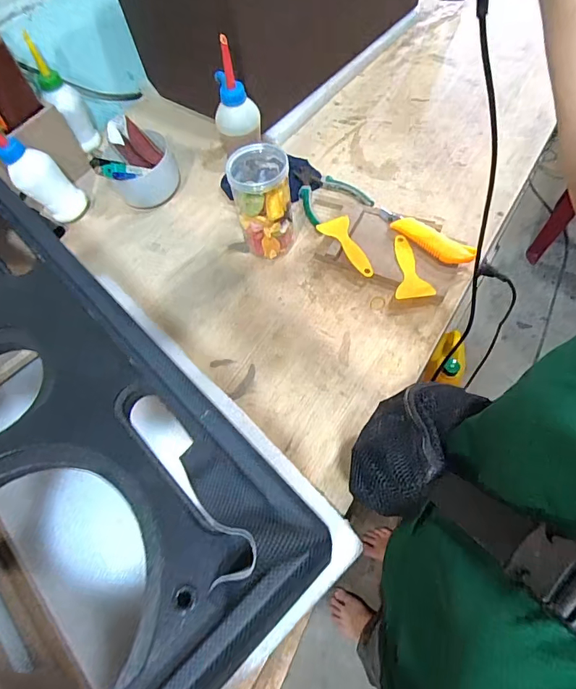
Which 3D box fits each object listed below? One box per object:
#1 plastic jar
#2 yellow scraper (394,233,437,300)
[{"bbox_3d":[-0.037,-0.205,0.629,0.081,0.152,0.077,-2,61,5],"label":"plastic jar"},{"bbox_3d":[0.183,-0.119,0.627,0.050,0.012,0.115,-4,61,5],"label":"yellow scraper"}]

